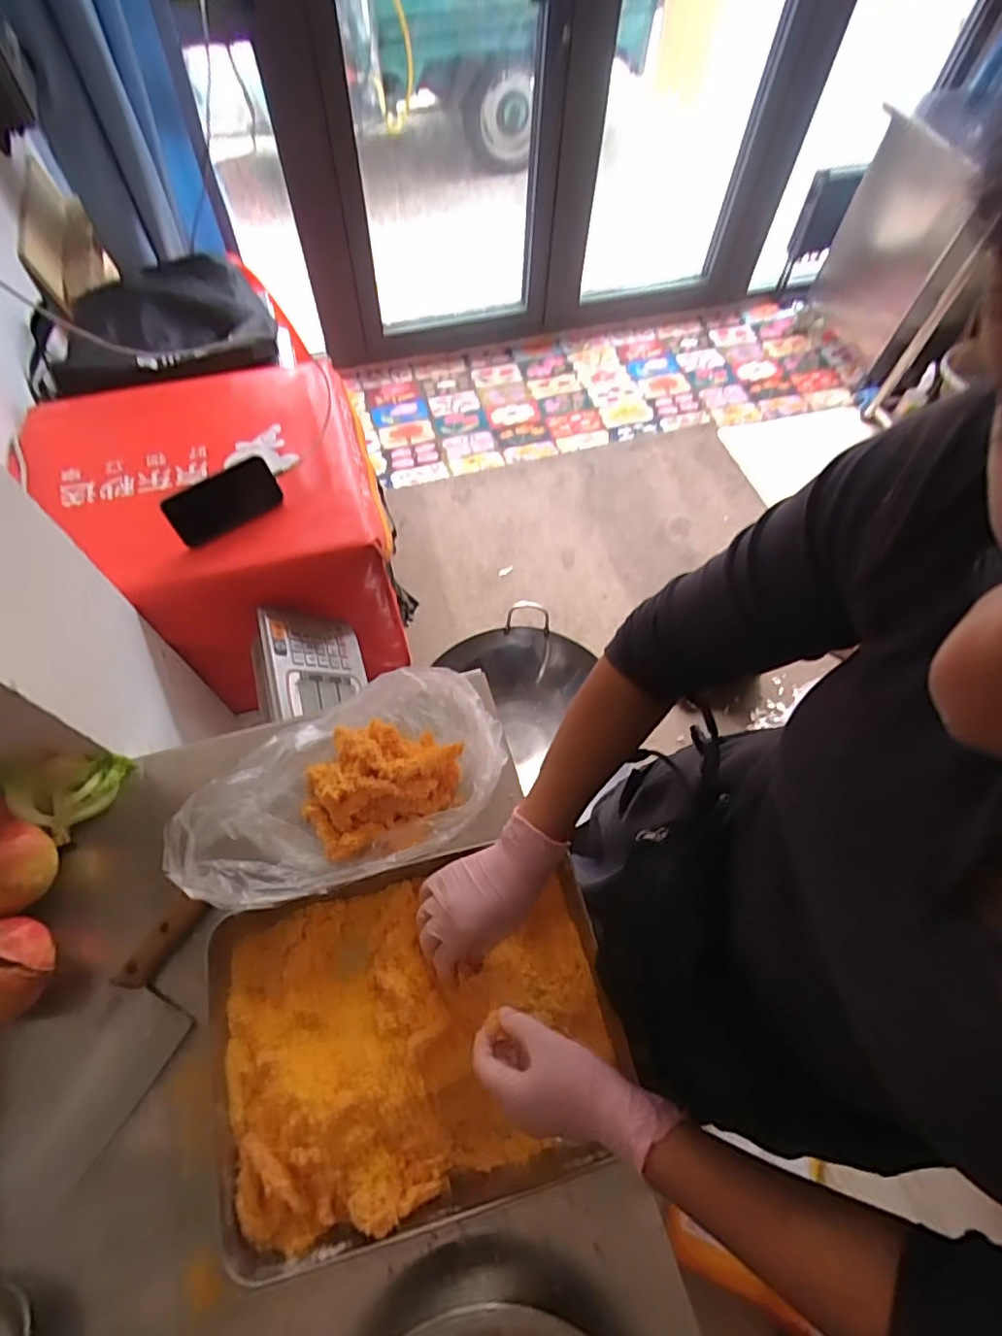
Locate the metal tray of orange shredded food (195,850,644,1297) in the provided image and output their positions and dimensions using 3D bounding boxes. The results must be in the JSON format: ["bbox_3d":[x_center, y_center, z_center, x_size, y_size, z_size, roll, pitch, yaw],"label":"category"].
[{"bbox_3d":[-0.079,0.329,0.564,0.360,0.041,0.273,-12,64,-8],"label":"metal tray of orange shredded food"}]

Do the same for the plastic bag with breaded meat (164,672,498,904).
[{"bbox_3d":[-0.164,0.124,0.647,0.332,0.081,0.207,-22,66,-13],"label":"plastic bag with breaded meat"}]

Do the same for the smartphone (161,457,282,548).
[{"bbox_3d":[-0.407,-0.246,0.900,0.161,0.076,0.012,-37,28,-23],"label":"smartphone"}]

